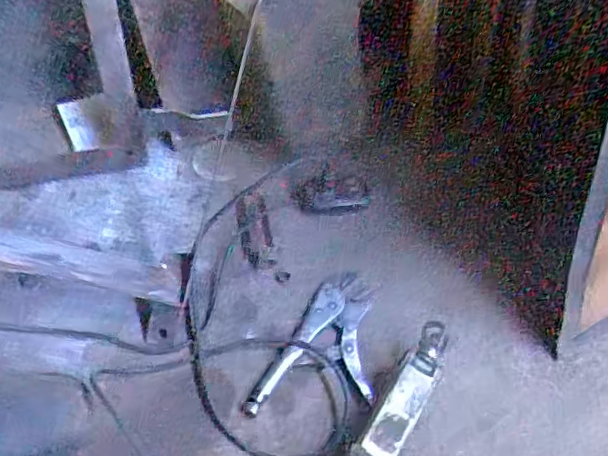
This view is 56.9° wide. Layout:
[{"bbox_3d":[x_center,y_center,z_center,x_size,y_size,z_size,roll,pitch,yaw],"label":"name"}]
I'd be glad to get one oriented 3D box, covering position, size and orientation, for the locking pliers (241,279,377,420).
[{"bbox_3d":[0.034,0.147,0.643,0.111,0.015,0.204,28,57,13],"label":"locking pliers"}]

